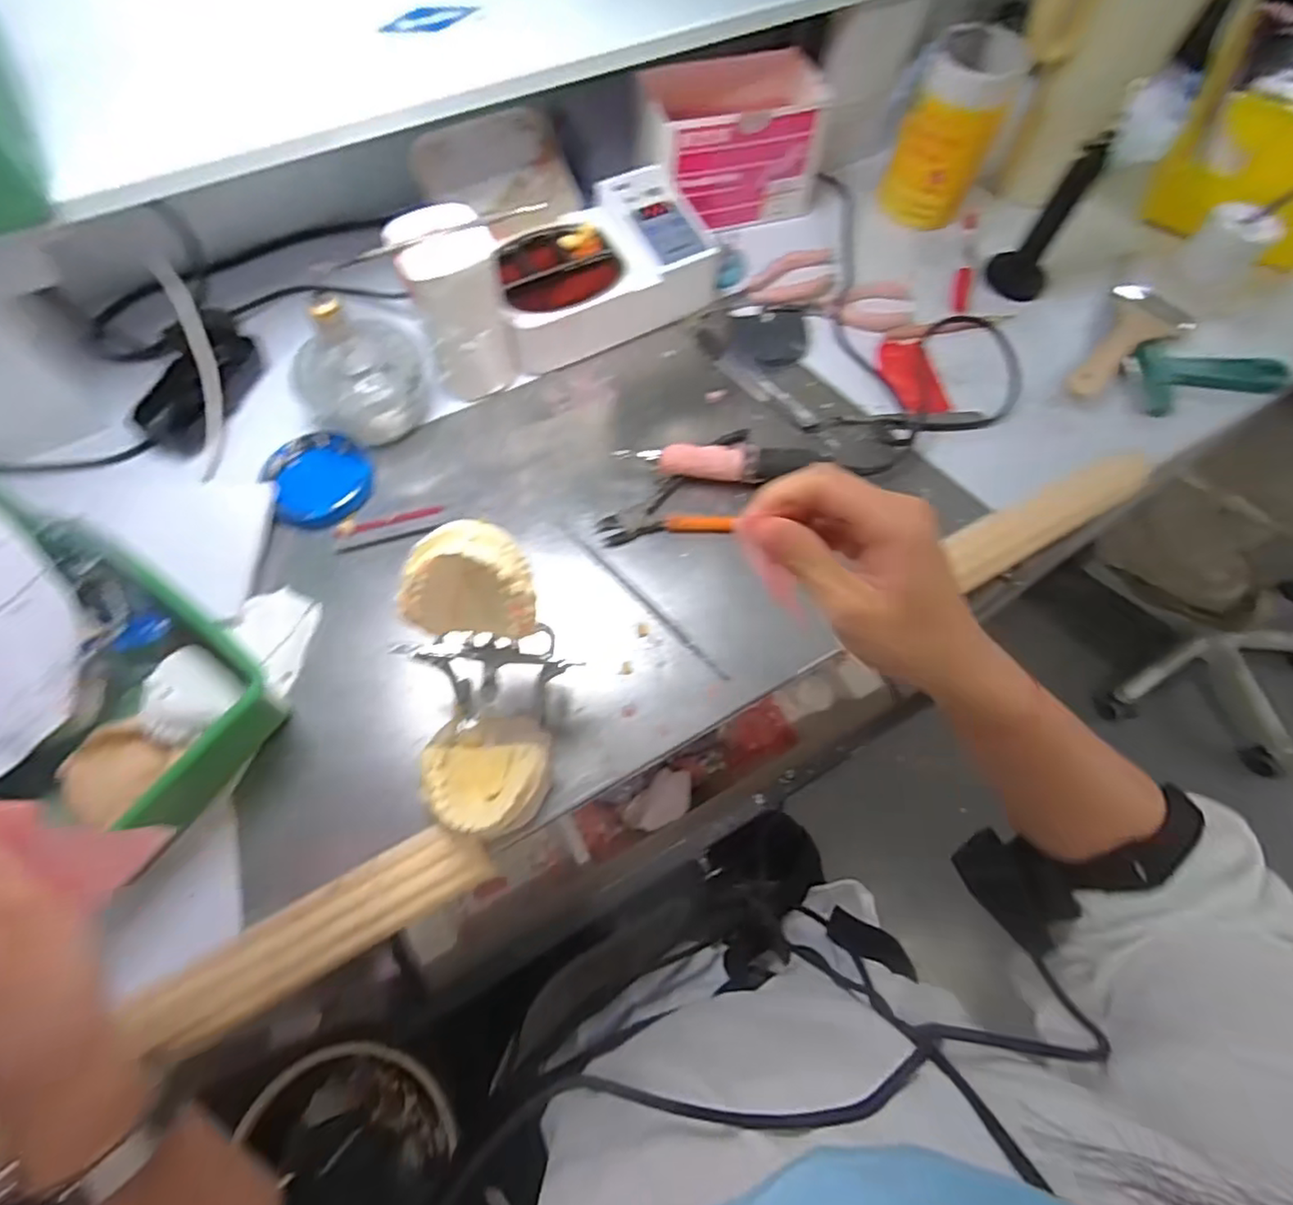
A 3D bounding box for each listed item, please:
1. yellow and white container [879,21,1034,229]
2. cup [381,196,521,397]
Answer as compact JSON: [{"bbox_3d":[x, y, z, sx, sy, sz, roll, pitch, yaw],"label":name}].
[{"bbox_3d":[0.281,-0.433,0.583,0.079,0.129,0.085,30,68,11],"label":"yellow and white container"},{"bbox_3d":[-0.144,-0.221,0.479,0.065,0.122,0.057,-26,69,-13],"label":"cup"}]

